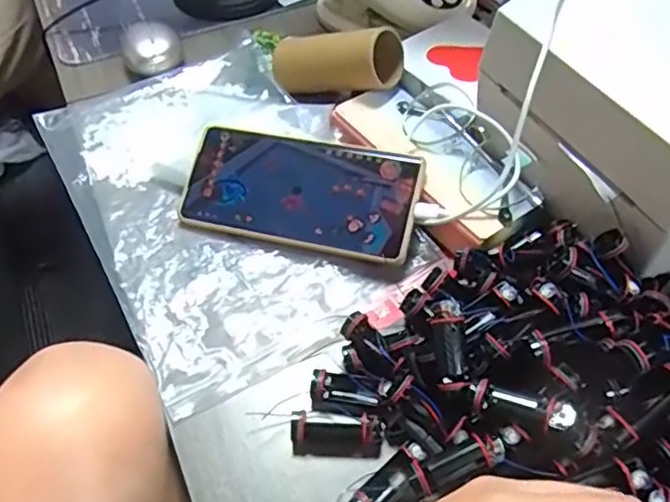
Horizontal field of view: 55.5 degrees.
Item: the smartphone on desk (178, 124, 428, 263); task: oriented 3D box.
[{"bbox_3d":[-0.025,-0.041,0.432,0.163,0.006,0.076,10,78,15],"label":"smartphone on desk"}]

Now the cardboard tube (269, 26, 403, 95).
[{"bbox_3d":[-0.001,-0.147,0.485,0.100,0.048,0.038,-1,51,20],"label":"cardboard tube"}]

